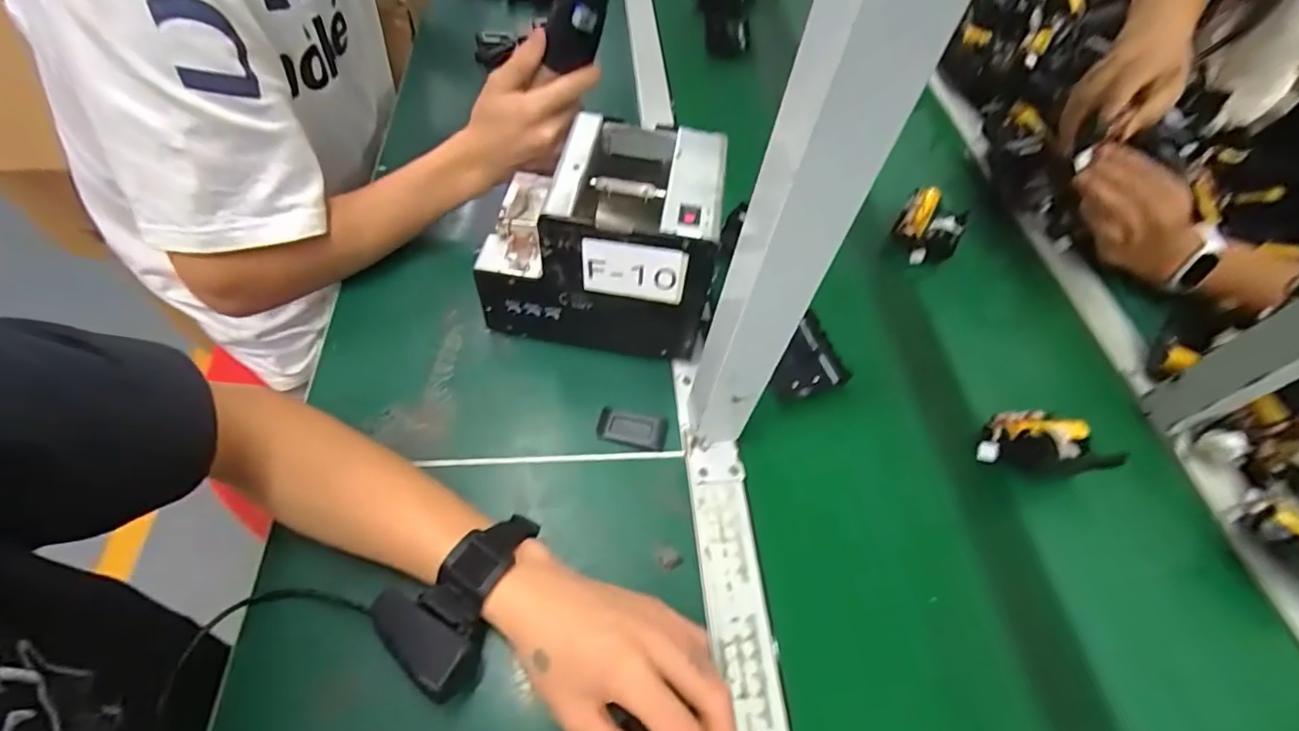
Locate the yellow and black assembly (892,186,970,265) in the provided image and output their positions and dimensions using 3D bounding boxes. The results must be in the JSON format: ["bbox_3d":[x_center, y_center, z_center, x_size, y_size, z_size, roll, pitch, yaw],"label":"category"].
[{"bbox_3d":[0.308,-0.153,0.601,0.064,0.034,0.095,28,58,14],"label":"yellow and black assembly"}]

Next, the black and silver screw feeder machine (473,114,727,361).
[{"bbox_3d":[-0.039,-0.106,0.460,0.181,0.147,0.127,9,56,1],"label":"black and silver screw feeder machine"}]

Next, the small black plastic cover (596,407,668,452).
[{"bbox_3d":[-0.014,0.052,0.446,0.055,0.006,0.028,10,56,2],"label":"small black plastic cover"}]

